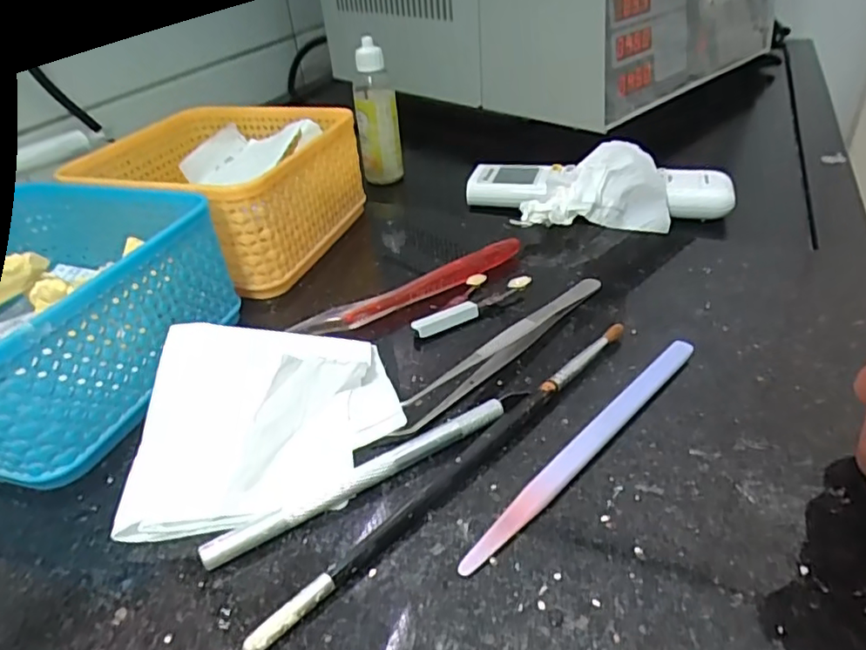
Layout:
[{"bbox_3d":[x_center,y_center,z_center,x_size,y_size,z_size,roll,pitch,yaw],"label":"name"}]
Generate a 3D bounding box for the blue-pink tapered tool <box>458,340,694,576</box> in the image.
[{"bbox_3d":[0.058,0.042,0.215,0.138,0.004,0.009,-34,58,-32],"label":"blue-pink tapered tool"}]

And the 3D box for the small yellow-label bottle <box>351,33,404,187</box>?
[{"bbox_3d":[-0.042,-0.159,0.448,0.031,0.102,0.027,-3,35,1],"label":"small yellow-label bottle"}]

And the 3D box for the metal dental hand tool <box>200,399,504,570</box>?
[{"bbox_3d":[-0.024,0.052,0.207,0.113,0.008,0.010,-22,38,-23],"label":"metal dental hand tool"}]

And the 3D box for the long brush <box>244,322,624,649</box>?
[{"bbox_3d":[0.015,0.045,0.212,0.186,0.009,0.010,-31,43,-33],"label":"long brush"}]

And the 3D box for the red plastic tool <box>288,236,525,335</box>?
[{"bbox_3d":[-0.008,-0.020,0.300,0.129,0.014,0.012,-21,38,-23],"label":"red plastic tool"}]

